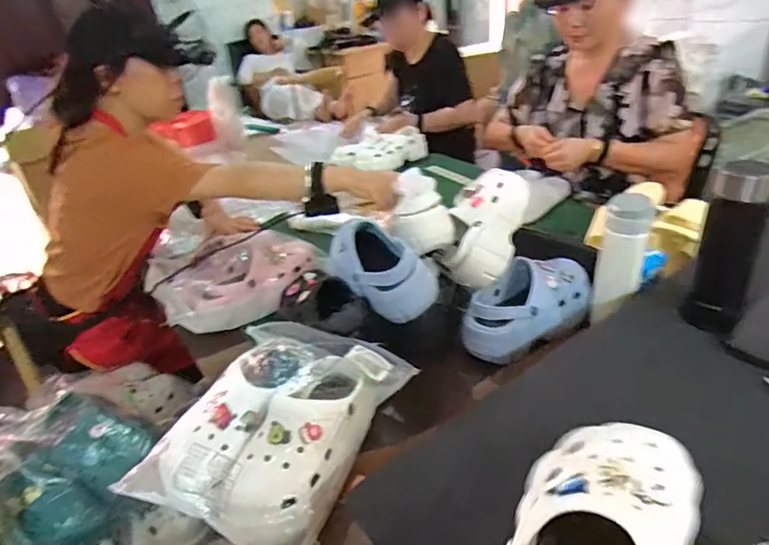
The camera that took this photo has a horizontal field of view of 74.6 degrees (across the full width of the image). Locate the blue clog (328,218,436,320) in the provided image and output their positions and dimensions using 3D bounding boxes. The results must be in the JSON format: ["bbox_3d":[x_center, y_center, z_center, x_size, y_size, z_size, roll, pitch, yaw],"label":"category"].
[{"bbox_3d":[-0.013,-0.012,0.816,0.098,0.100,0.212,-21,32,-21],"label":"blue clog"}]

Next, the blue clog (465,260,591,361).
[{"bbox_3d":[0.240,0.053,0.841,0.254,0.101,0.103,-20,32,-21],"label":"blue clog"}]

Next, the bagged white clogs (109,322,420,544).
[{"bbox_3d":[-0.141,0.183,0.656,0.248,0.107,0.304,11,35,29],"label":"bagged white clogs"}]

